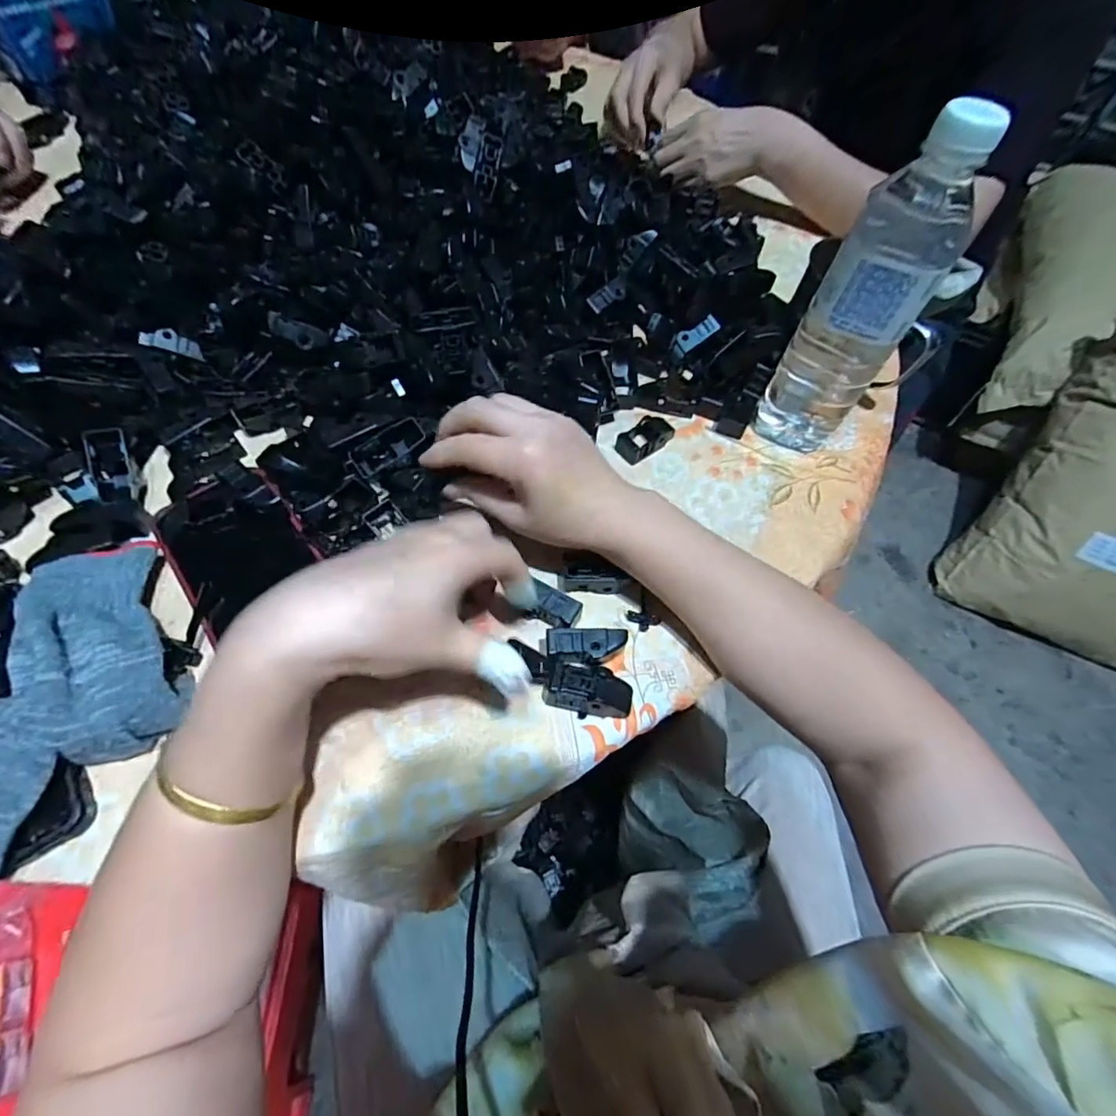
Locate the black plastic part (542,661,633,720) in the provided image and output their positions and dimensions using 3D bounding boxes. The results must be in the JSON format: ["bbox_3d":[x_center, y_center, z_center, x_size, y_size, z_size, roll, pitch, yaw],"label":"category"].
[{"bbox_3d":[0.019,0.078,0.309,0.049,0.019,0.027,16,62,7],"label":"black plastic part"}]

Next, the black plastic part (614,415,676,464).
[{"bbox_3d":[0.068,-0.093,0.411,0.048,0.017,0.024,-38,69,-20],"label":"black plastic part"}]

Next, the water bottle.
[{"bbox_3d":[0.195,-0.157,0.346,0.064,0.206,0.051,28,64,13],"label":"water bottle"}]

